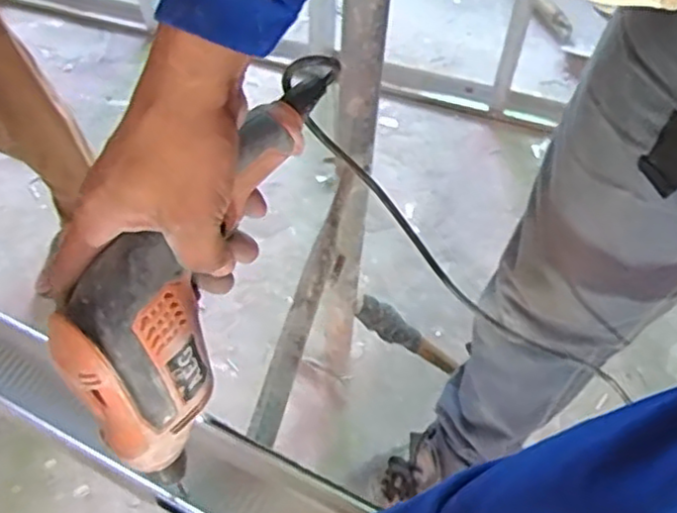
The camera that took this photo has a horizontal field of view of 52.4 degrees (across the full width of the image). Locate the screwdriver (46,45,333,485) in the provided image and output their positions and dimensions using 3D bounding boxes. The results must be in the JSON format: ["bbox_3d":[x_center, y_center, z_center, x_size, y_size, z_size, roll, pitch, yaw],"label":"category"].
[{"bbox_3d":[-0.085,0.002,0.401,0.058,0.125,0.281,26,90,17],"label":"screwdriver"}]

